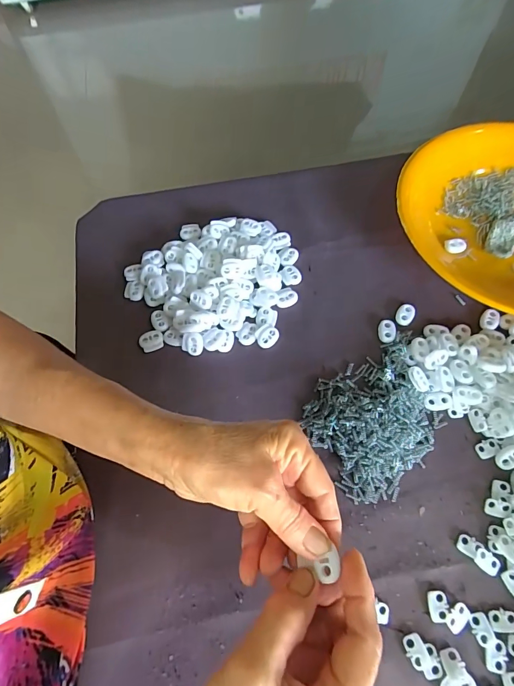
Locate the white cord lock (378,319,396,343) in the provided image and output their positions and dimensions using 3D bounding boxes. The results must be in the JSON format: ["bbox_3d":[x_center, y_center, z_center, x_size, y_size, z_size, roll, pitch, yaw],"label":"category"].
[{"bbox_3d":[0.120,-0.011,0.351,0.016,0.004,0.022,5,66,3],"label":"white cord lock"}]

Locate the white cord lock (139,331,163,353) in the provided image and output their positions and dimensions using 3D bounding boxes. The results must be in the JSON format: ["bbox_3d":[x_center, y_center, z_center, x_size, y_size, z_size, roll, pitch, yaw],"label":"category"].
[{"bbox_3d":[-0.097,-0.001,0.352,0.021,0.005,0.018,-16,67,-6],"label":"white cord lock"}]

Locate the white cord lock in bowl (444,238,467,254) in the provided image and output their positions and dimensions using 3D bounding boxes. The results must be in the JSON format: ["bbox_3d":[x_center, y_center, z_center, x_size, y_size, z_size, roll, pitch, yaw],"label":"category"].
[{"bbox_3d":[0.198,-0.096,0.379,0.022,0.007,0.014,-6,66,-2],"label":"white cord lock in bowl"}]

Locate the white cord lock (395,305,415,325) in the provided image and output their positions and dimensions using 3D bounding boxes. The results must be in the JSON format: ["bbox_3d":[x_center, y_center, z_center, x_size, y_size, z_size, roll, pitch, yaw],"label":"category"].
[{"bbox_3d":[0.139,-0.027,0.358,0.016,0.004,0.022,28,69,12],"label":"white cord lock"}]

